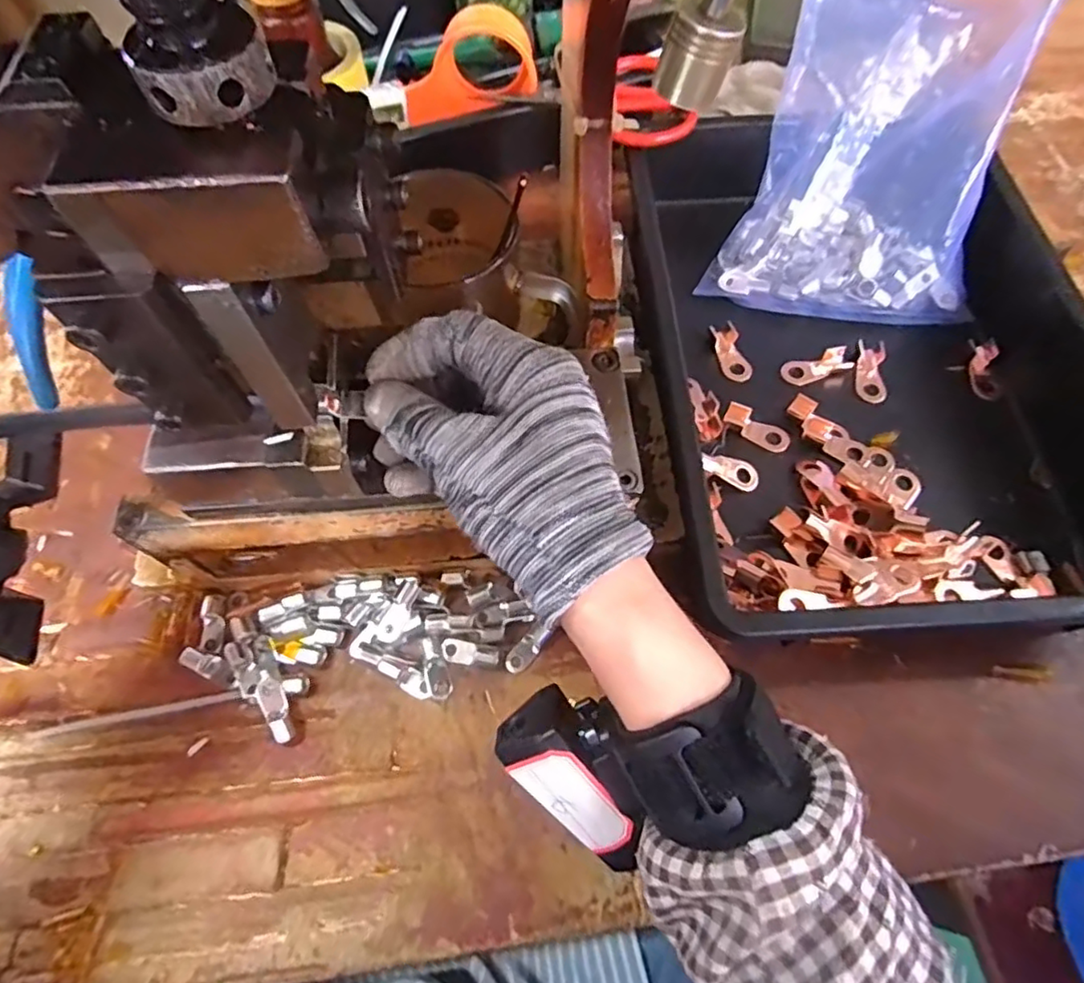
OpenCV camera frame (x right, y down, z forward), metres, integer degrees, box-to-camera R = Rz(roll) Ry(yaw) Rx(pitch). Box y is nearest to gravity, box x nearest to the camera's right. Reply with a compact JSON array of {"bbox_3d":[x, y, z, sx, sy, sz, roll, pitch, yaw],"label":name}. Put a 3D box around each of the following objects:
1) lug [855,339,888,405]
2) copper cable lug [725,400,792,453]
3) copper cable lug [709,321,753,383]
[{"bbox_3d":[0.215,-0.078,0.404,0.020,0.013,0.042,8,63,3],"label":"lug"},{"bbox_3d":[0.134,-0.040,0.384,0.041,0.008,0.016,27,66,13],"label":"copper cable lug"},{"bbox_3d":[0.127,-0.093,0.413,0.021,0.010,0.041,-15,64,-8],"label":"copper cable lug"}]

